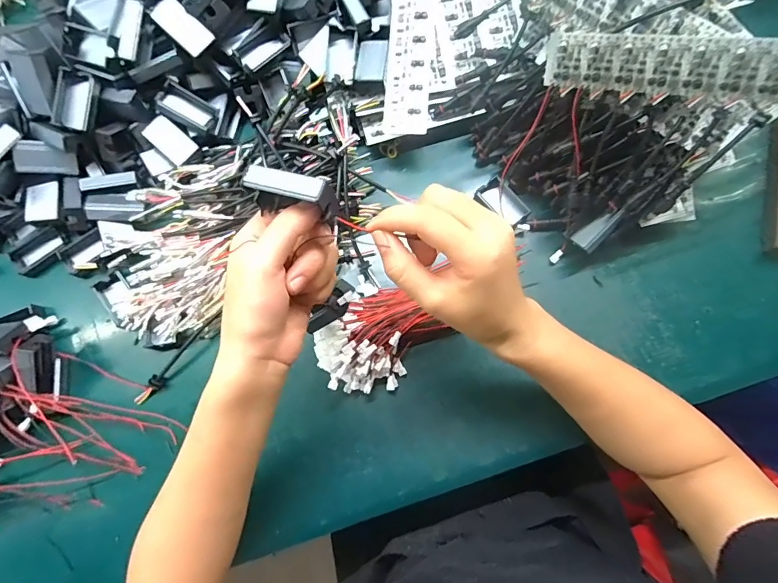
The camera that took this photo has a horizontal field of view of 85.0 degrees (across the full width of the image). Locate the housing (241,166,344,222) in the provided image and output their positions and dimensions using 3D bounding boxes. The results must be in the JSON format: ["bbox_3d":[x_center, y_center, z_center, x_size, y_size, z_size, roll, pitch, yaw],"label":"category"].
[{"bbox_3d":[-0.057,-0.058,0.255,0.054,0.028,0.016,11,76,13],"label":"housing"}]

